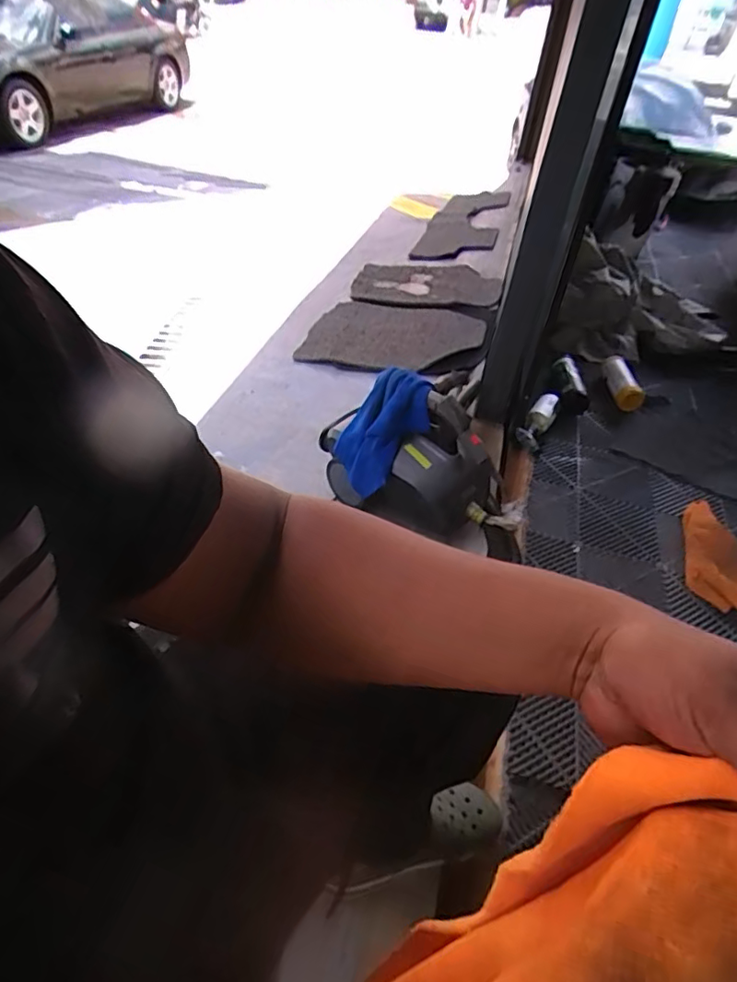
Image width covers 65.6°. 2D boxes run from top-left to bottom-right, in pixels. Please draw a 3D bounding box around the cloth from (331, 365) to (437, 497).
[{"bbox_3d":[0.040,-0.146,1.272,0.152,0.262,0.052,36,22,4],"label":"cloth"}]

